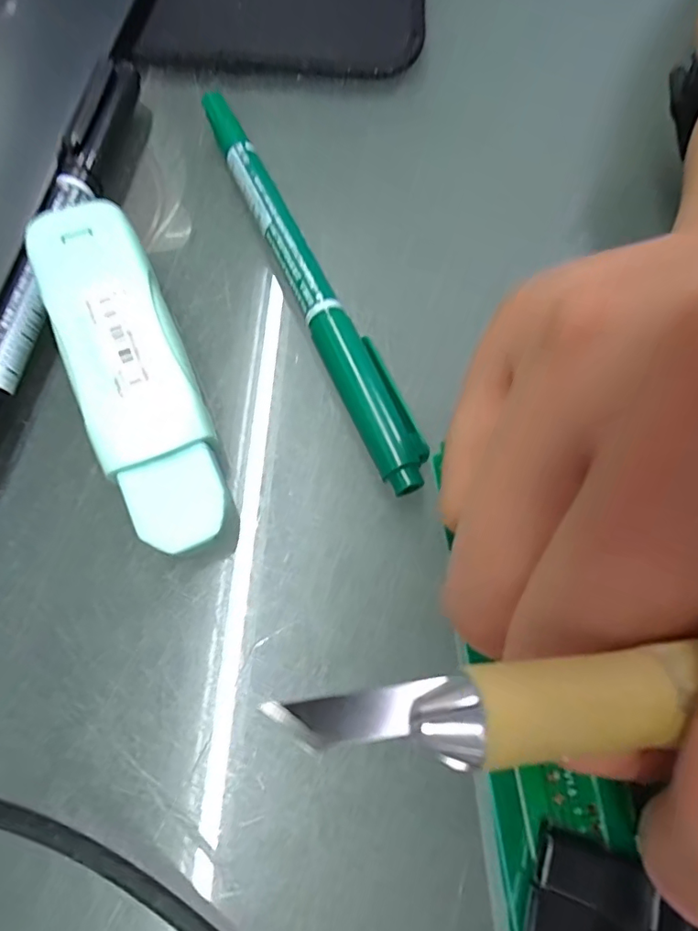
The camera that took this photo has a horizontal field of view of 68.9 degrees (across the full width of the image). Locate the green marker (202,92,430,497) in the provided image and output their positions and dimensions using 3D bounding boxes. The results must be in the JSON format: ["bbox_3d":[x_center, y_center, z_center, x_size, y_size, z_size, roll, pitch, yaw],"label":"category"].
[{"bbox_3d":[-0.012,-0.054,0.137,0.015,0.009,0.137,-22,71,-10],"label":"green marker"}]

